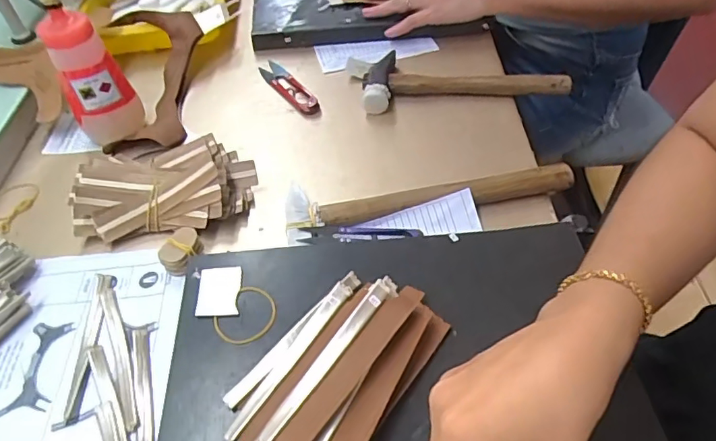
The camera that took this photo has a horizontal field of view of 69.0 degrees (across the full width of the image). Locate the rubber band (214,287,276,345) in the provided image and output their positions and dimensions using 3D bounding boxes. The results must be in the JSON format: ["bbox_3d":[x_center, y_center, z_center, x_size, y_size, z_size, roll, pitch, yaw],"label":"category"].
[{"bbox_3d":[-0.079,0.069,0.375,0.039,0.004,0.044,28,65,27],"label":"rubber band"}]

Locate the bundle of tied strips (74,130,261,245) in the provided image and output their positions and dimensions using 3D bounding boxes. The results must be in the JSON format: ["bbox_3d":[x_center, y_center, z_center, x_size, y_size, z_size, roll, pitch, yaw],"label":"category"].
[{"bbox_3d":[-0.173,-0.032,0.474,0.154,0.043,0.088,-5,49,-1],"label":"bundle of tied strips"}]

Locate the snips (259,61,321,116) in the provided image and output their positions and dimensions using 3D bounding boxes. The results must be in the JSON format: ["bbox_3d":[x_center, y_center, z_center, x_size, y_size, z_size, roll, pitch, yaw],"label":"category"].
[{"bbox_3d":[-0.081,-0.153,0.598,0.027,0.007,0.113,-27,52,-19],"label":"snips"}]

